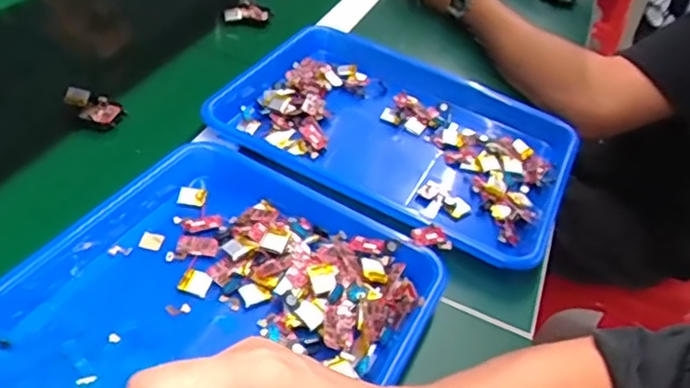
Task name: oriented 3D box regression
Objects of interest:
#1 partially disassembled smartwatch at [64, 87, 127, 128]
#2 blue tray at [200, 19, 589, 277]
[{"bbox_3d":[-0.239,-0.084,0.585,0.053,0.023,0.033,24,43,11],"label":"partially disassembled smartwatch"},{"bbox_3d":[0.051,-0.065,0.639,0.354,0.042,0.258,25,43,12],"label":"blue tray"}]

